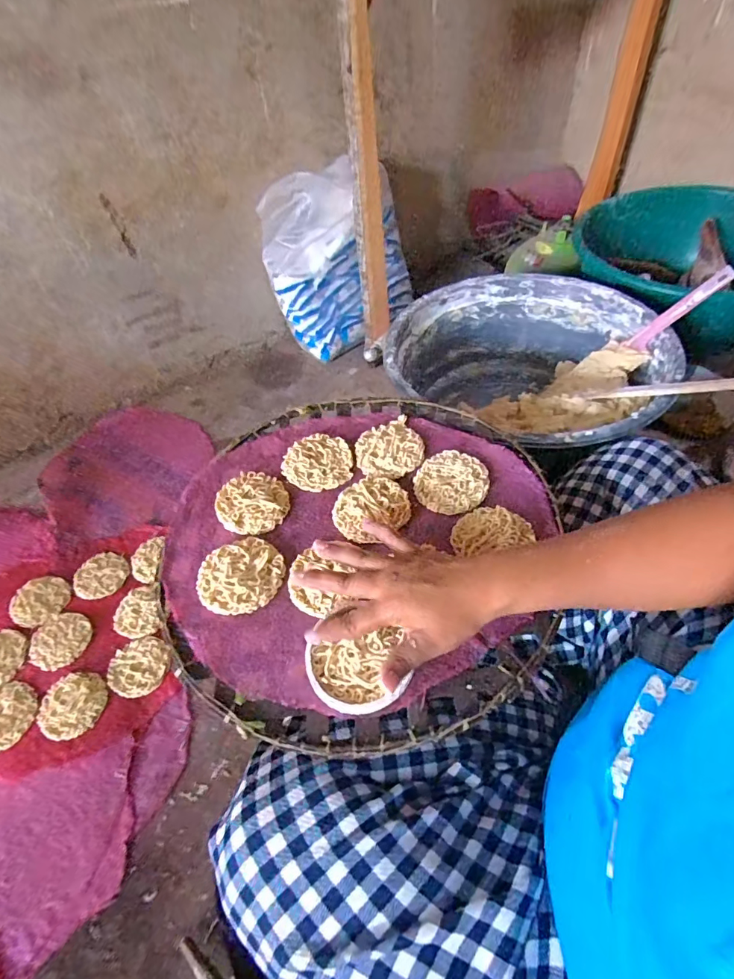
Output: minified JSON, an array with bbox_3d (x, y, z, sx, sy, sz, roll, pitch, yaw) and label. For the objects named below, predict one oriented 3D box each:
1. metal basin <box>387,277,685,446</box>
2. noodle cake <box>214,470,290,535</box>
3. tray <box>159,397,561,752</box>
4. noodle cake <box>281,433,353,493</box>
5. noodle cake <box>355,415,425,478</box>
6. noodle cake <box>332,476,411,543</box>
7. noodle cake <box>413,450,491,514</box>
[{"bbox_3d":[0.253,-0.161,0.771,0.411,0.205,0.395,25,58,26],"label":"metal basin"},{"bbox_3d":[-0.120,0.013,0.478,0.071,0.010,0.077,0,49,0],"label":"noodle cake"},{"bbox_3d":[-0.011,0.037,0.448,0.351,0.036,0.374,0,49,0],"label":"tray"},{"bbox_3d":[-0.055,-0.031,0.511,0.075,0.012,0.074,-4,50,5],"label":"noodle cake"},{"bbox_3d":[0.026,-0.045,0.516,0.077,0.015,0.071,-4,50,5],"label":"noodle cake"},{"bbox_3d":[0.005,0.020,0.468,0.073,0.014,0.075,-4,50,5],"label":"noodle cake"},{"bbox_3d":[0.089,-0.008,0.481,0.074,0.019,0.073,0,49,0],"label":"noodle cake"}]

